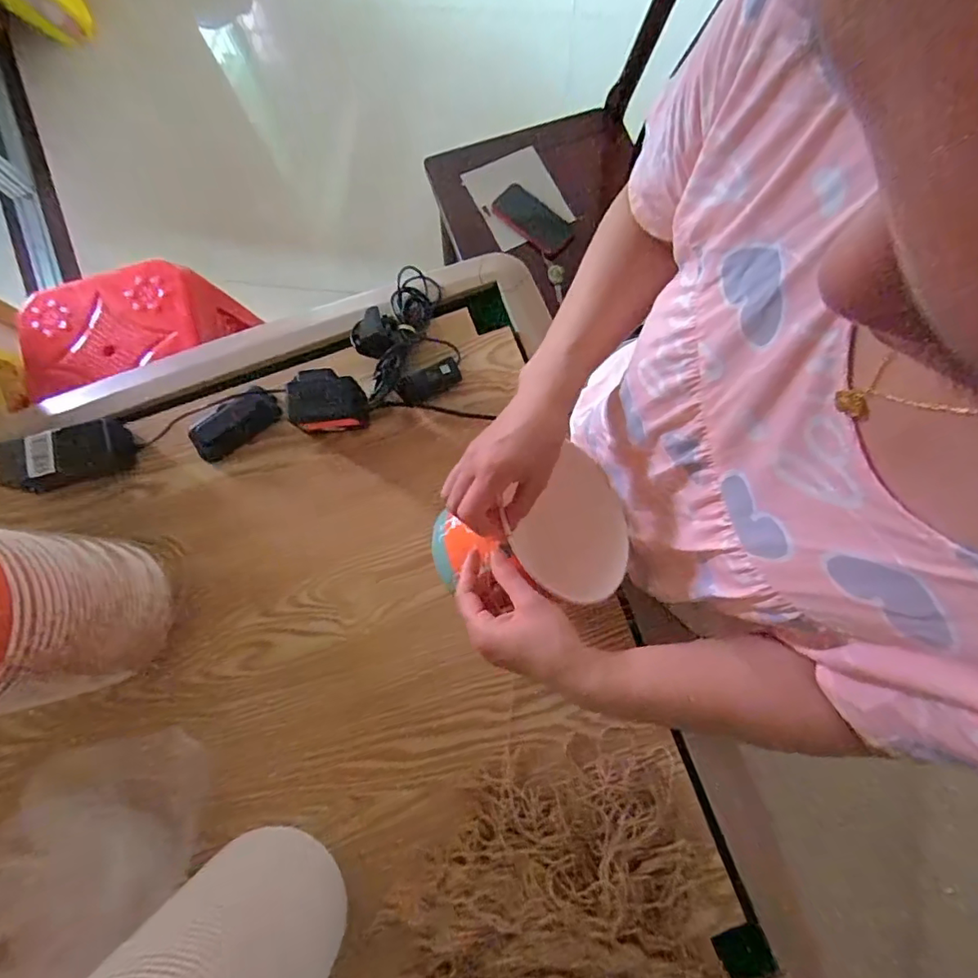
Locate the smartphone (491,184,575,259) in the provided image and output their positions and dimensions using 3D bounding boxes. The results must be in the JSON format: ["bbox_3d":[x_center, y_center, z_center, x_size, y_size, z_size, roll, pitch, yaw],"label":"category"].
[{"bbox_3d":[0.088,-0.534,1.065,0.166,0.018,0.083,42,83,8],"label":"smartphone"}]

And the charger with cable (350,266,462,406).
[{"bbox_3d":[-0.105,-0.191,0.651,0.112,0.047,0.177,-15,80,-2],"label":"charger with cable"}]

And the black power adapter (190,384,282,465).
[{"bbox_3d":[-0.308,-0.078,0.647,0.110,0.024,0.051,-32,81,-5],"label":"black power adapter"}]

